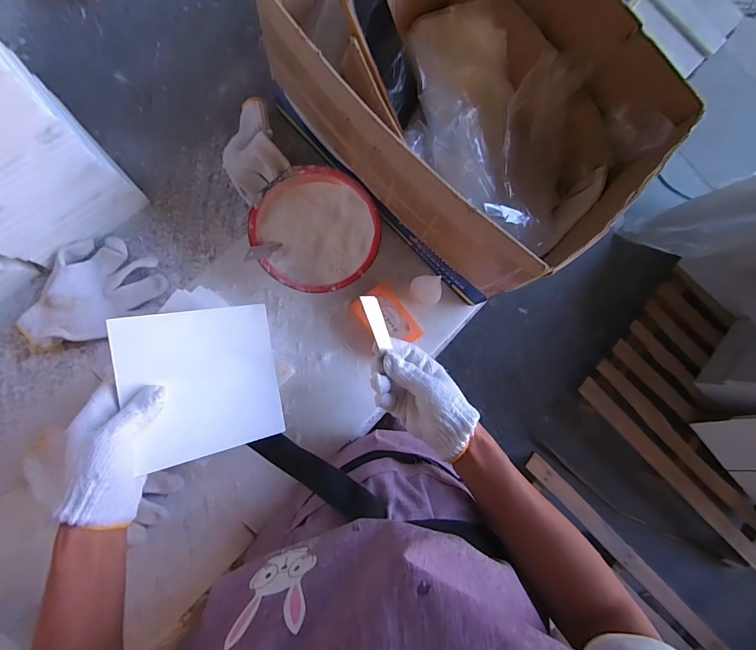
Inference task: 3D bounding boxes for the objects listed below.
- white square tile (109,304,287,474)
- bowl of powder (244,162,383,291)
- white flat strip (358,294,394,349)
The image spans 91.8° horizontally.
[{"bbox_3d":[-0.185,0.061,0.393,0.148,0.010,0.152,-9,91,-35],"label":"white square tile"},{"bbox_3d":[-0.084,-0.124,0.506,0.162,0.051,0.162,1,86,-7],"label":"bowl of powder"},{"bbox_3d":[-0.001,-0.004,0.387,0.017,0.004,0.061,-27,113,-17],"label":"white flat strip"}]

